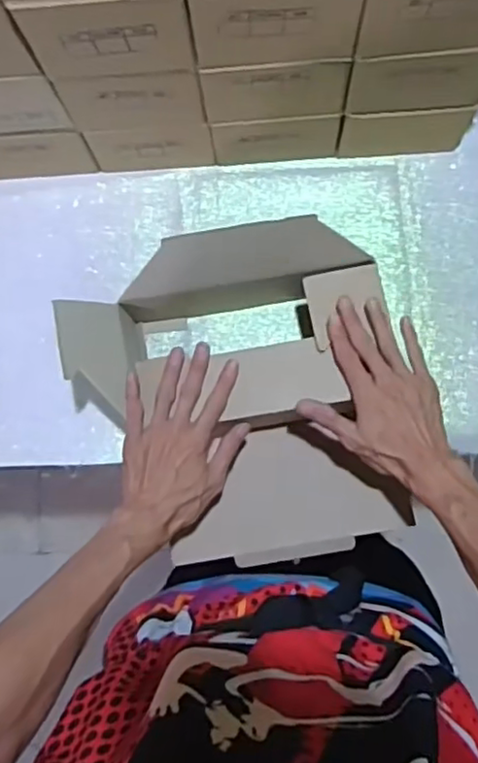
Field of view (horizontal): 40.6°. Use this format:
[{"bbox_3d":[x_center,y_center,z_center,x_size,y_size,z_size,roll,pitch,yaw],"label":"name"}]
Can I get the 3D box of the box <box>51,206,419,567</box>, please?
[{"bbox_3d":[0.007,0.036,0.712,0.306,0.241,0.324,-11,82,0],"label":"box"}]

